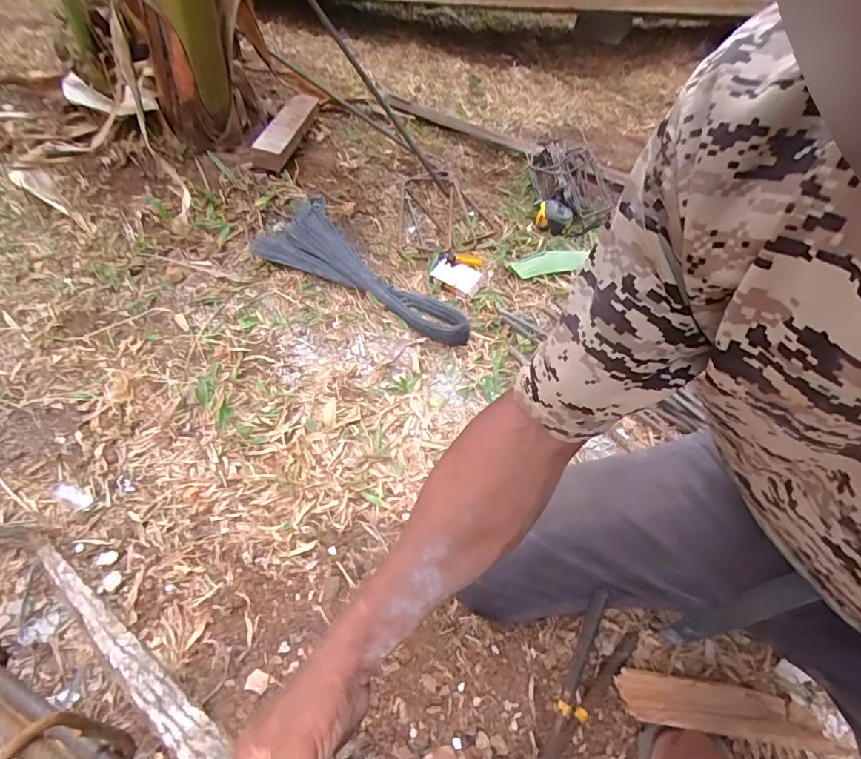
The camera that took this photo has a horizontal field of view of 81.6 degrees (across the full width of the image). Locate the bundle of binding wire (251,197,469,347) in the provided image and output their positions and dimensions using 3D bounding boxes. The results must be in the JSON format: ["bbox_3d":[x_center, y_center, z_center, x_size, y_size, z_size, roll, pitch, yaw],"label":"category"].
[{"bbox_3d":[-0.110,-0.222,0.952,0.440,0.049,0.191,23,54,12],"label":"bundle of binding wire"}]

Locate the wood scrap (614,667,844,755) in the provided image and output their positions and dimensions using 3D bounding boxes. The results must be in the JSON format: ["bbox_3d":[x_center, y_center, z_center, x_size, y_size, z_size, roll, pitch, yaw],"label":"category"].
[{"bbox_3d":[0.329,0.371,0.562,0.239,0.010,0.061,13,25,-4],"label":"wood scrap"}]

